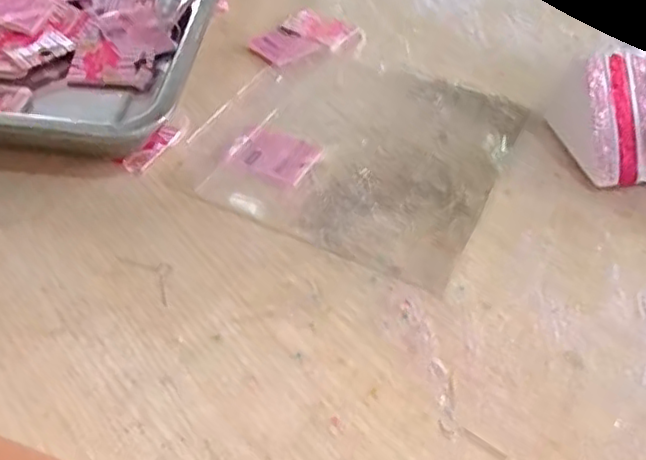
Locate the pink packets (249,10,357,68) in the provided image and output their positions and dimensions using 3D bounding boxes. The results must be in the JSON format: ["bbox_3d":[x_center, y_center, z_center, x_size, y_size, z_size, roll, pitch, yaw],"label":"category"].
[{"bbox_3d":[-0.017,-0.156,0.538,0.084,0.006,0.052,-29,57,-26],"label":"pink packets"}]

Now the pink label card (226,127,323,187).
[{"bbox_3d":[-0.032,-0.051,0.434,0.055,0.004,0.040,20,48,17],"label":"pink label card"}]

